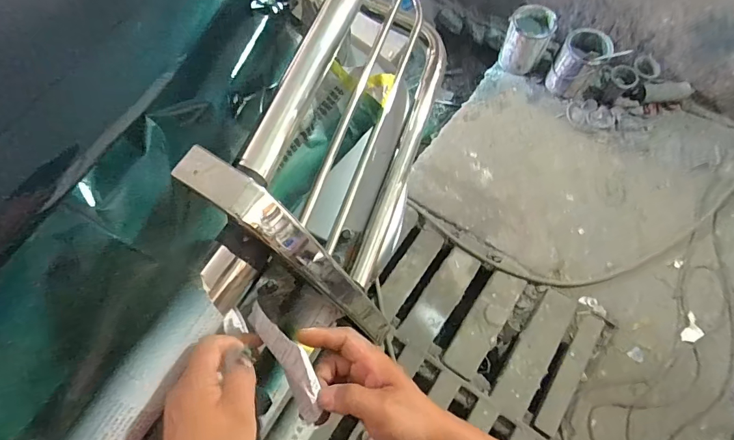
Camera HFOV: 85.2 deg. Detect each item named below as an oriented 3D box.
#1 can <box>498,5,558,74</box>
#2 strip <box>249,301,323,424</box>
[{"bbox_3d":[0.642,-0.722,1.624,0.162,0.225,0.156,0,70,1],"label":"can"},{"bbox_3d":[-0.069,0.122,0.349,0.034,0.006,0.107,-37,79,21],"label":"strip"}]

